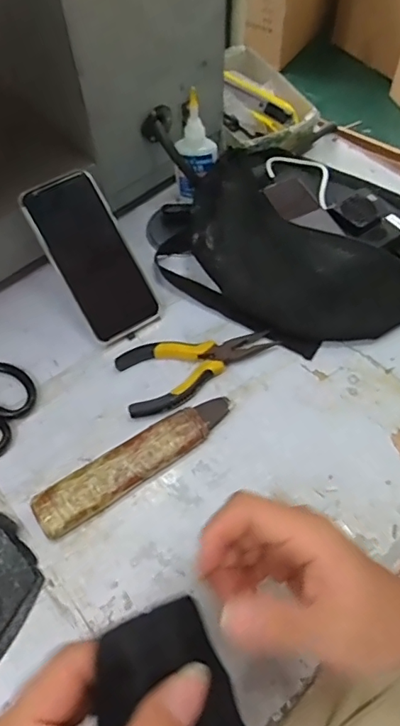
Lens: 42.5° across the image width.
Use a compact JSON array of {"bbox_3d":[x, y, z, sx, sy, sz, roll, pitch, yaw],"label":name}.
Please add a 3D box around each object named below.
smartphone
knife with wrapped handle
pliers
[{"bbox_3d":[-0.105,-0.104,0.509,0.077,0.015,0.161,-31,99,-17],"label":"smartphone"},{"bbox_3d":[-0.052,0.085,0.446,0.185,0.015,0.040,-29,62,-16],"label":"knife with wrapped handle"},{"bbox_3d":[-0.002,0.002,0.496,0.148,0.017,0.067,-17,59,-9],"label":"pliers"}]

